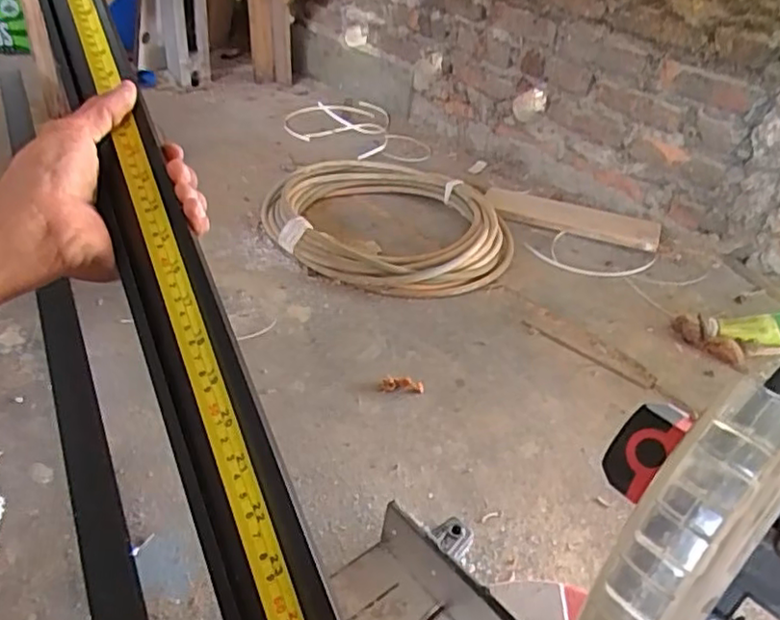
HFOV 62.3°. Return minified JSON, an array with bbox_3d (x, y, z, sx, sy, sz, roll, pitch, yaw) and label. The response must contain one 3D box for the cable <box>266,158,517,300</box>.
[{"bbox_3d":[-0.007,-0.172,1.233,0.420,0.059,0.448,3,36,-2],"label":"cable"}]

